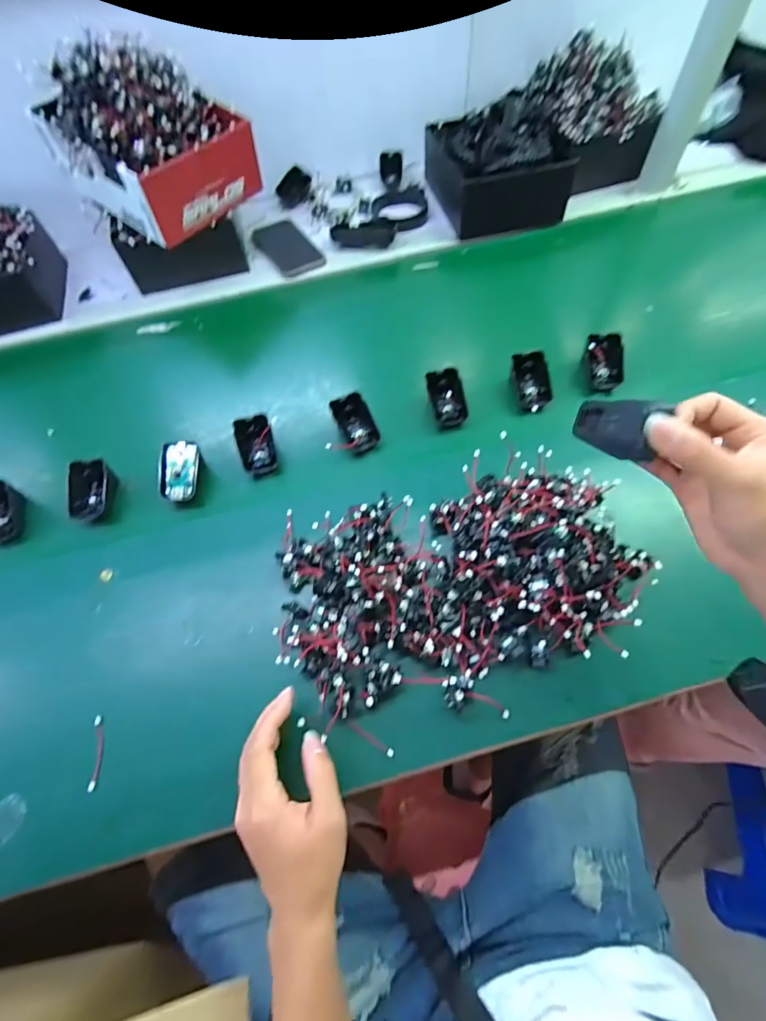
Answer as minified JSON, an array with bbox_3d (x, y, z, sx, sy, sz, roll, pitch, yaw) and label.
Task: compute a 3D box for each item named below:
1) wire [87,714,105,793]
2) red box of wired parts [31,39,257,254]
[{"bbox_3d":[-0.258,0.217,0.394,0.011,0.004,0.061,-10,60,-2],"label":"wire"},{"bbox_3d":[-0.319,-0.509,0.597,0.197,0.151,0.197,36,69,21],"label":"red box of wired parts"}]

